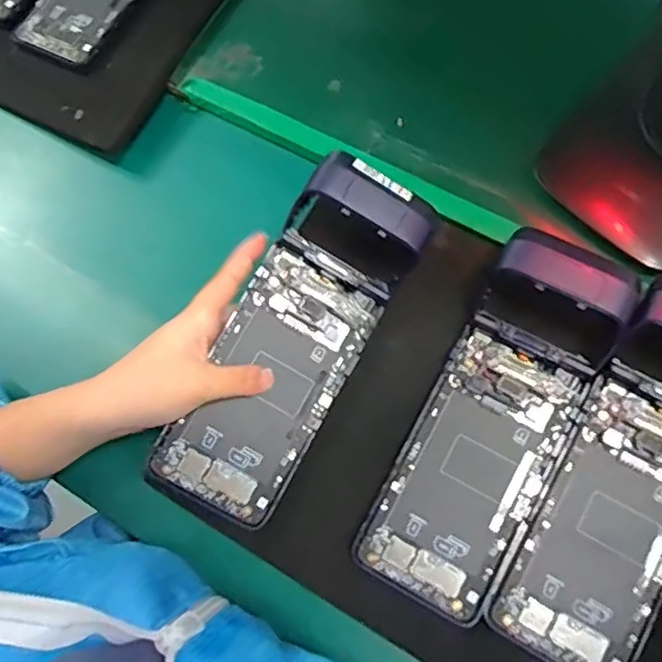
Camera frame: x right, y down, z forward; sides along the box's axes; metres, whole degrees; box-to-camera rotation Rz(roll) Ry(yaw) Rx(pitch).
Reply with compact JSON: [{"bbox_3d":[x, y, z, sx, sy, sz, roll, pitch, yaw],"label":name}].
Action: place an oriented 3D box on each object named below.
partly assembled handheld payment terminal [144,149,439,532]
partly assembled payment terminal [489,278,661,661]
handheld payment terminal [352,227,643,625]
[{"bbox_3d":[-0.022,0.005,0.389,0.079,0.048,0.223,28,86,10],"label":"partly assembled handheld payment terminal"},{"bbox_3d":[0.173,0.080,0.355,0.080,0.032,0.223,28,88,10],"label":"partly assembled payment terminal"},{"bbox_3d":[0.097,0.050,0.362,0.083,0.047,0.219,27,76,11],"label":"handheld payment terminal"}]

